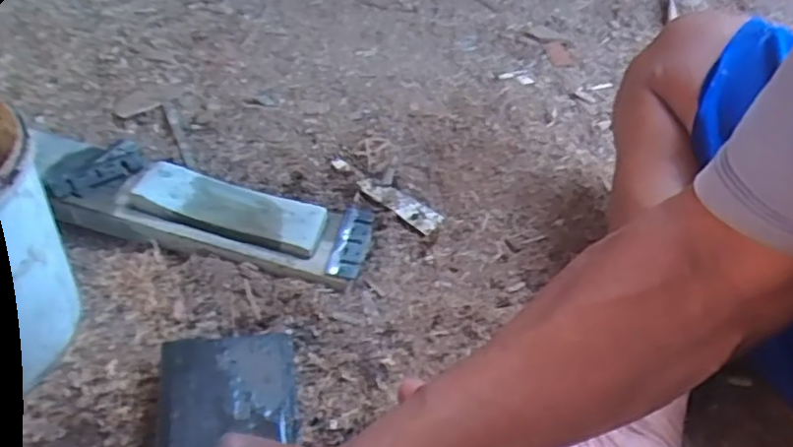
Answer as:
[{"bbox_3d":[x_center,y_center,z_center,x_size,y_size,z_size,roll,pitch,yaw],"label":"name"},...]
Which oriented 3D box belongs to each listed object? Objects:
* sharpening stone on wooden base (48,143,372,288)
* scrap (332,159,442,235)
[{"bbox_3d":[-0.179,-0.013,0.616,0.315,0.051,0.091,16,49,7],"label":"sharpening stone on wooden base"},{"bbox_3d":[-0.016,-0.033,0.686,0.150,0.010,0.029,35,54,23],"label":"scrap"}]

